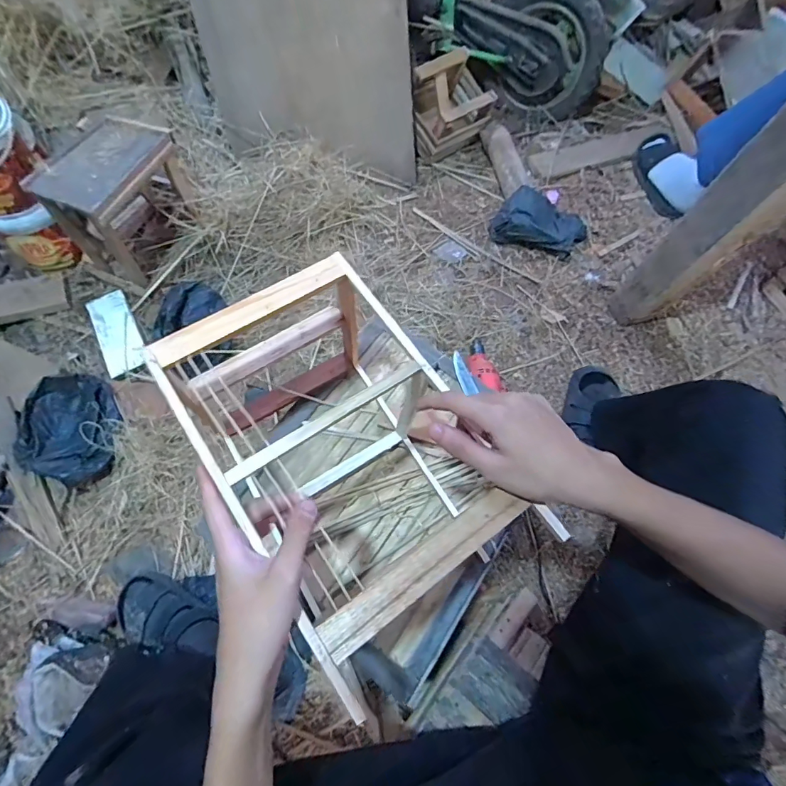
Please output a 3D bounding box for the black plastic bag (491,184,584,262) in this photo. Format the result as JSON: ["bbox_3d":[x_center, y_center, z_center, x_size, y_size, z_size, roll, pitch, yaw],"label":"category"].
[{"bbox_3d":[0.402,-0.469,1.201,0.228,0.108,0.171,25,70,8],"label":"black plastic bag"}]

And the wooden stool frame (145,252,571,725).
[{"bbox_3d":[-0.051,0.071,0.479,0.208,0.231,0.343,-33,73,-14],"label":"wooden stool frame"}]

